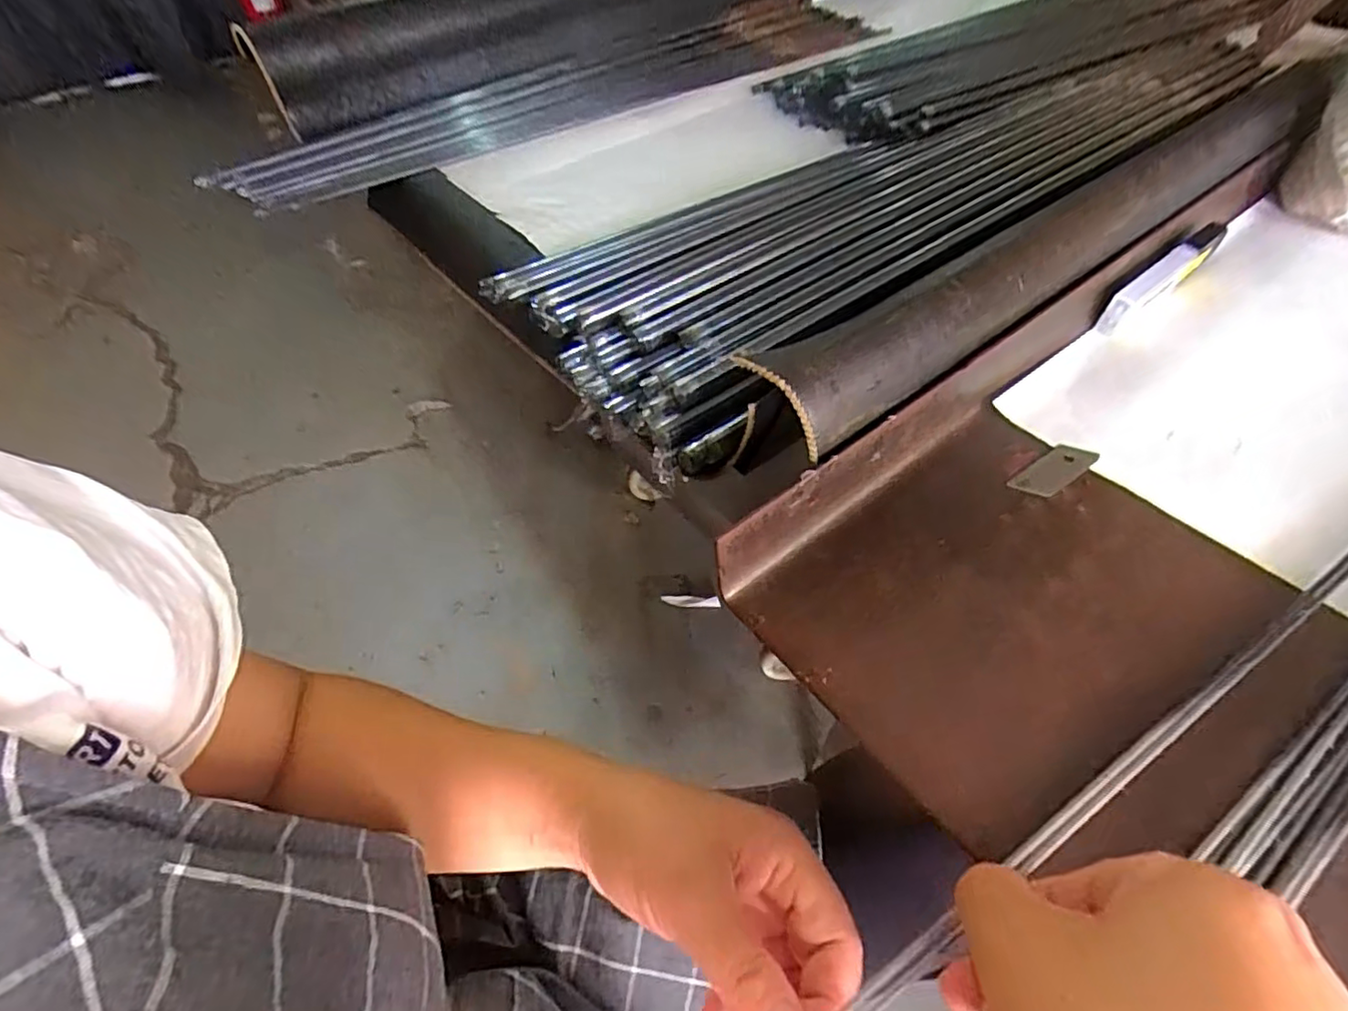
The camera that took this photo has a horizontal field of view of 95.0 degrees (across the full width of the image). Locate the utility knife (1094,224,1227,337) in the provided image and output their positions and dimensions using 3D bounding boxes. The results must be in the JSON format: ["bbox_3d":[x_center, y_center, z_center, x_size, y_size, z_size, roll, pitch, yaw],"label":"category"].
[{"bbox_3d":[0.294,-0.138,0.372,0.111,0.029,0.012,-31,56,-21],"label":"utility knife"}]

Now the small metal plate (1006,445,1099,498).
[{"bbox_3d":[0.186,-0.017,0.304,0.046,0.004,0.018,-28,55,-19],"label":"small metal plate"}]

